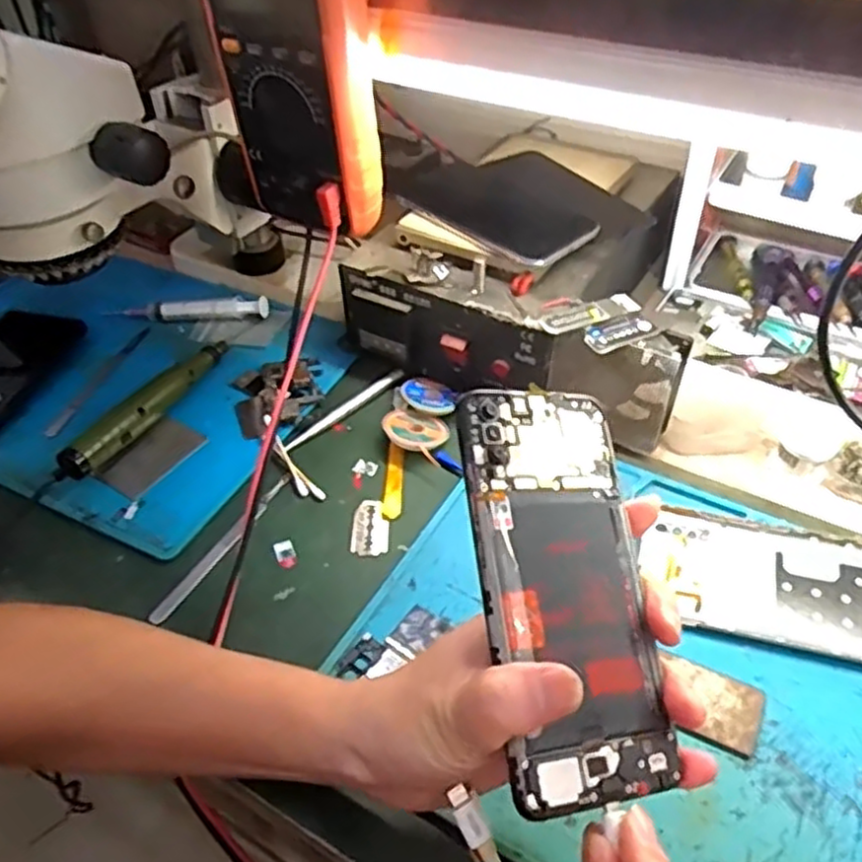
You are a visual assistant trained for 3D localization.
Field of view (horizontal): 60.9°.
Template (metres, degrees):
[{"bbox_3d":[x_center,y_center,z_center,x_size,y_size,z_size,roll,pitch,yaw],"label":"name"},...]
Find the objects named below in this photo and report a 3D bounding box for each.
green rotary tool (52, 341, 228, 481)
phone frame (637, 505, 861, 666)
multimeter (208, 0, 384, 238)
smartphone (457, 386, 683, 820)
[{"bbox_3d":[-0.199,-0.019,0.519,0.022,0.028,0.159,17,46,19],"label":"green rotary tool"},{"bbox_3d":[0.202,0.087,0.413,0.158,0.013,0.076,10,44,12],"label":"phone frame"},{"bbox_3d":[-0.075,-0.200,0.406,0.089,0.172,0.053,23,50,24],"label":"multimeter"},{"bbox_3d":[0.052,0.057,0.286,0.070,0.005,0.157,0,69,-24],"label":"smartphone"}]

